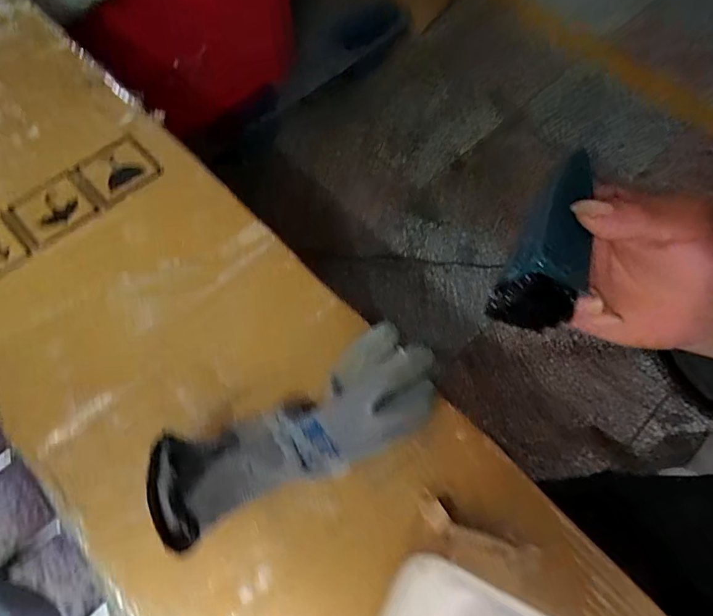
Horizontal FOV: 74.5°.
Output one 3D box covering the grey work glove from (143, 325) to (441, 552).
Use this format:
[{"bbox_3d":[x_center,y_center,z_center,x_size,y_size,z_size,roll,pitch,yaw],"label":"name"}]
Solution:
[{"bbox_3d":[-0.030,0.080,0.304,0.195,0.066,0.078,-31,70,-14],"label":"grey work glove"}]

